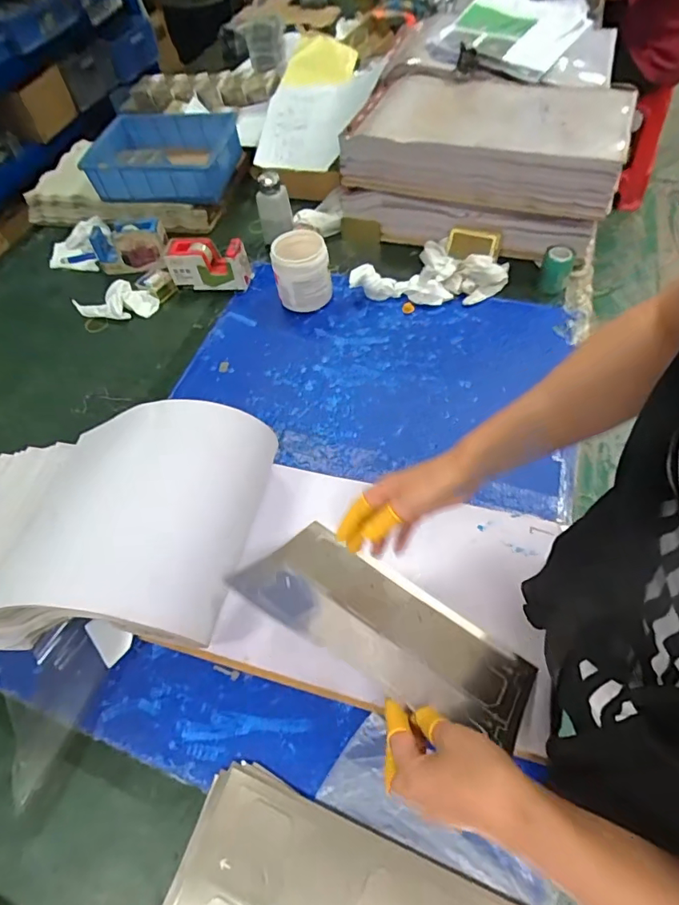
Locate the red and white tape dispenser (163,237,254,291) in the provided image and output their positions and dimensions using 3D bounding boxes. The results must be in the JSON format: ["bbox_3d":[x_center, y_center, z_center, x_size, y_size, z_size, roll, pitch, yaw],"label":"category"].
[{"bbox_3d":[-0.244,-0.348,0.905,0.146,0.089,0.046,-2,57,3],"label":"red and white tape dispenser"}]

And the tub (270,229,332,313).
[{"bbox_3d":[-0.066,-0.315,0.853,0.093,0.110,0.082,-10,57,-2],"label":"tub"}]

